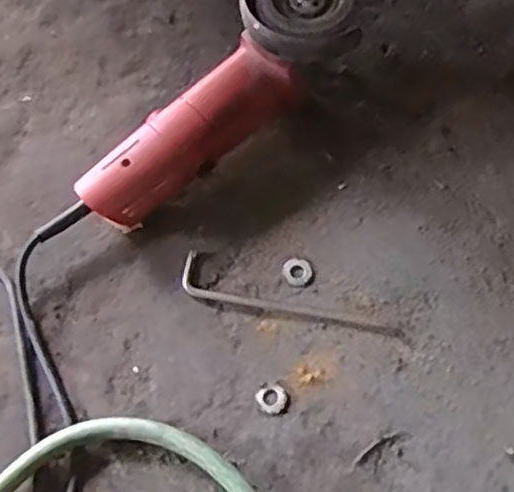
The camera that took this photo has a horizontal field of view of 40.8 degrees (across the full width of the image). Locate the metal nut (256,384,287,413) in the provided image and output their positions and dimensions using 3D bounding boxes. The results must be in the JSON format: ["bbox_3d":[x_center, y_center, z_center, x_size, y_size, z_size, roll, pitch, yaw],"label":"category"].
[{"bbox_3d":[0.012,0.118,0.535,0.022,0.004,0.021,-1,69,3],"label":"metal nut"}]

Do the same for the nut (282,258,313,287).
[{"bbox_3d":[0.034,0.021,0.577,0.023,0.004,0.025,-1,69,3],"label":"nut"}]

